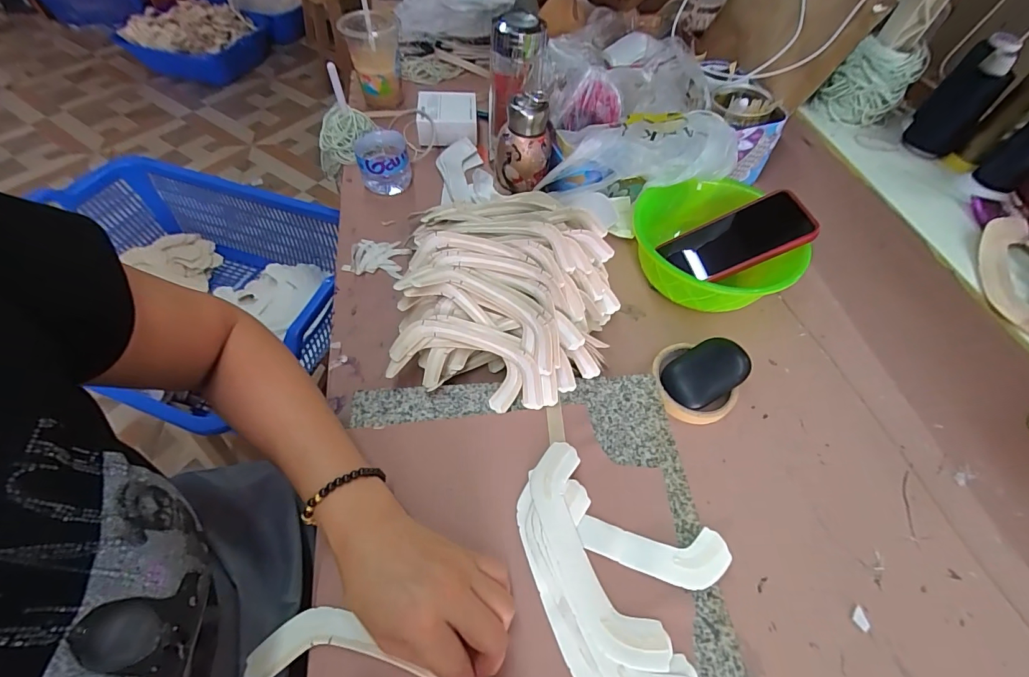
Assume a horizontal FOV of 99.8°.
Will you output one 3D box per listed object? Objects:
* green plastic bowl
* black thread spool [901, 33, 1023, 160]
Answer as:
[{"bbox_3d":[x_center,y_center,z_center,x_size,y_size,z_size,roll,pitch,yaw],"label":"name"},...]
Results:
[{"bbox_3d":[0.231,-0.101,0.519,0.161,0.080,0.170,1,55,-2],"label":"green plastic bowl"},{"bbox_3d":[0.550,-0.295,0.534,0.063,0.113,0.062,39,62,23],"label":"black thread spool"}]

